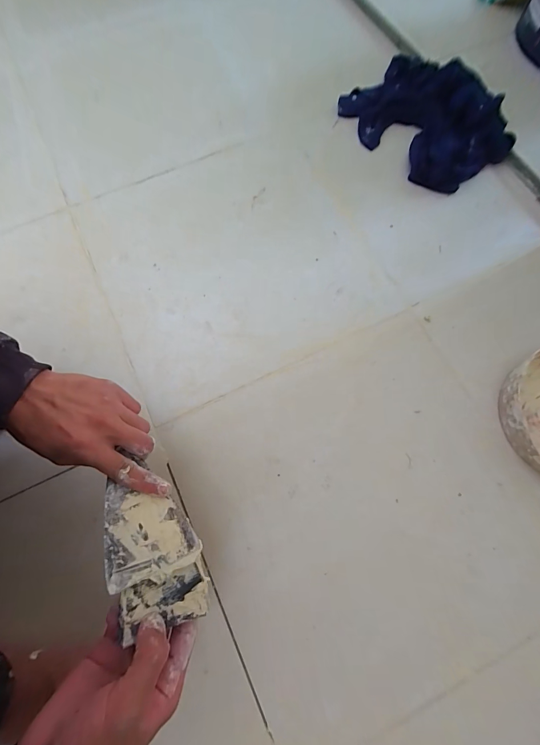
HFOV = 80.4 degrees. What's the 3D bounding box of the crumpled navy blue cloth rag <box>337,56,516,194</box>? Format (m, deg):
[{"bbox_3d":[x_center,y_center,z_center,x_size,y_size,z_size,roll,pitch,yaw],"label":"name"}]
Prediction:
[{"bbox_3d":[0.260,-0.433,0.542,0.167,0.067,0.270,-37,77,-10],"label":"crumpled navy blue cloth rag"}]

